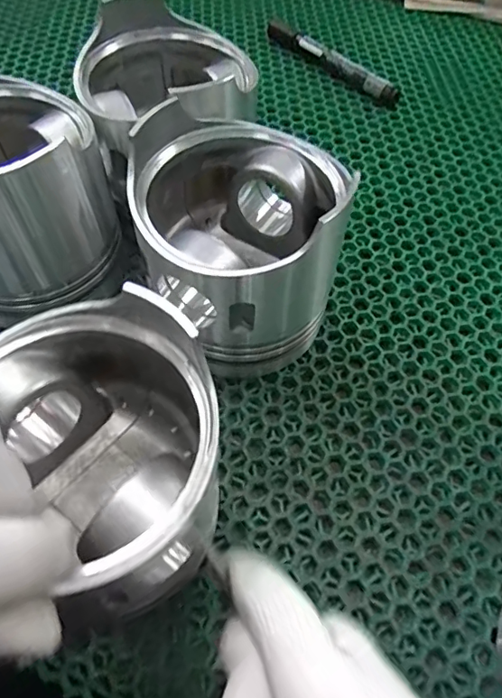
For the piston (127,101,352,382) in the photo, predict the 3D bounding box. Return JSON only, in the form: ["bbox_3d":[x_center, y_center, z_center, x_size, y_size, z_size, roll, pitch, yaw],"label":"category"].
[{"bbox_3d":[-0.005,-0.052,0.269,0.102,0.108,0.103,1,59,-2],"label":"piston"}]

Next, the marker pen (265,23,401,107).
[{"bbox_3d":[0.068,-0.255,0.447,0.148,0.016,0.019,41,66,20],"label":"marker pen"}]

